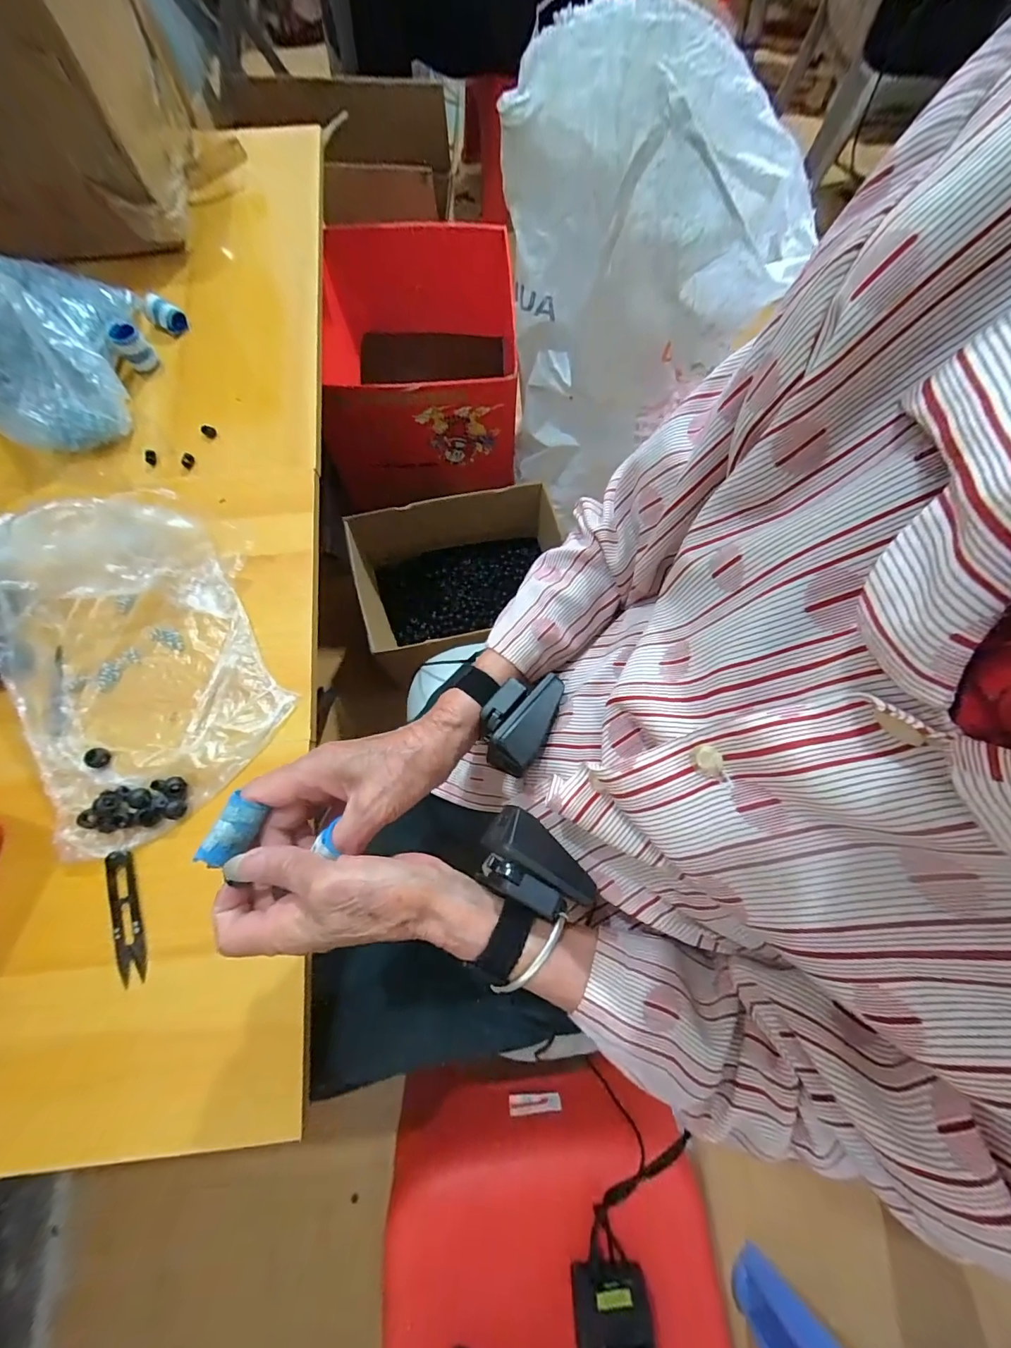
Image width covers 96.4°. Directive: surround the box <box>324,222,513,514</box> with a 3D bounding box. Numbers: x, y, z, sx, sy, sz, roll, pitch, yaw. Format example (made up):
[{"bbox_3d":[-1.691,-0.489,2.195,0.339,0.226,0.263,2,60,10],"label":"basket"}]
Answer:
[{"bbox_3d":[-0.132,-0.572,0.876,0.346,0.252,0.387,-2,74,-2],"label":"box"}]

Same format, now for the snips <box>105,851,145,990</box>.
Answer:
[{"bbox_3d":[-0.314,0.198,0.370,0.024,0.010,0.102,-18,75,-7],"label":"snips"}]

